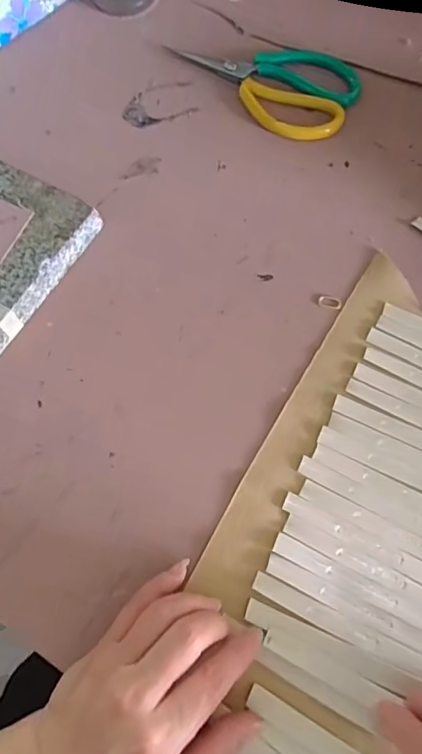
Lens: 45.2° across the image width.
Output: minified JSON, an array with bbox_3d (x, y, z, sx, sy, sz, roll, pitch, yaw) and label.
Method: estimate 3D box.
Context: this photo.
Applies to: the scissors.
[{"bbox_3d":[0.046,-0.284,0.479,0.181,0.015,0.091,31,72,14],"label":"scissors"}]

